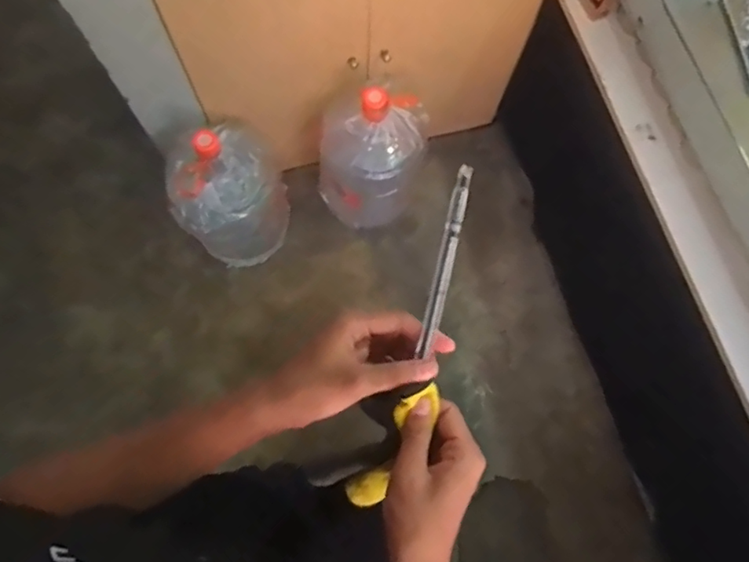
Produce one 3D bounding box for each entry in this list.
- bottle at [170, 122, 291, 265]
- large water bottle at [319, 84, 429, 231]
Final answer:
[{"bbox_3d":[-0.380,-0.241,1.494,0.267,0.488,0.287,0,73,-2],"label":"bottle"},{"bbox_3d":[-0.013,-0.352,1.563,0.281,0.473,0.262,0,73,-2],"label":"large water bottle"}]

